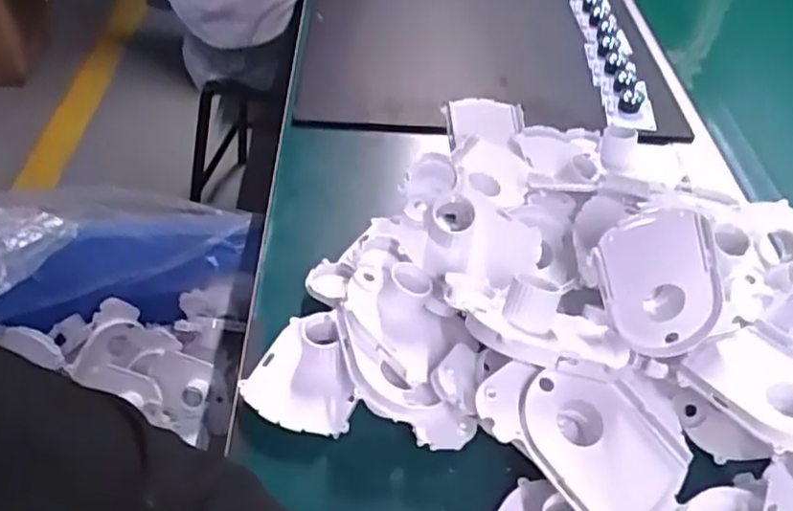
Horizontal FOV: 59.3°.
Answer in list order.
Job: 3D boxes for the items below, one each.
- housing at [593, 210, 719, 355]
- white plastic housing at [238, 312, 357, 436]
[{"bbox_3d":[0.149,0.015,0.397,0.061,0.089,0.020,-17,26,12],"label":"housing"},{"bbox_3d":[-0.051,0.068,0.426,0.079,0.033,0.079,2,45,-2],"label":"white plastic housing"}]

